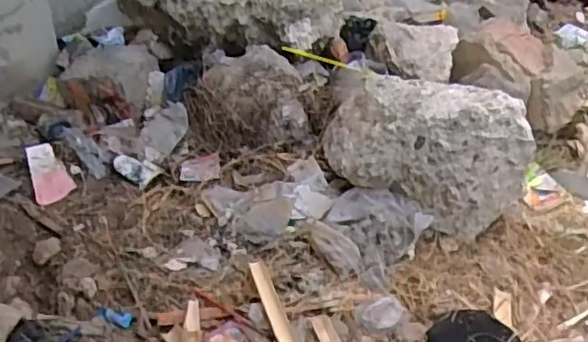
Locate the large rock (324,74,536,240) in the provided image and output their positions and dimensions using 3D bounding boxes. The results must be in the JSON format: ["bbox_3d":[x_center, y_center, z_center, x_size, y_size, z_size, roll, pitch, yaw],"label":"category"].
[{"bbox_3d":[0.217,-0.048,1.148,0.371,0.192,0.208,25,43,30],"label":"large rock"}]

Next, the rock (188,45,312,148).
[{"bbox_3d":[-0.093,-0.135,1.291,0.229,0.125,0.212,-6,37,-8],"label":"rock"}]

